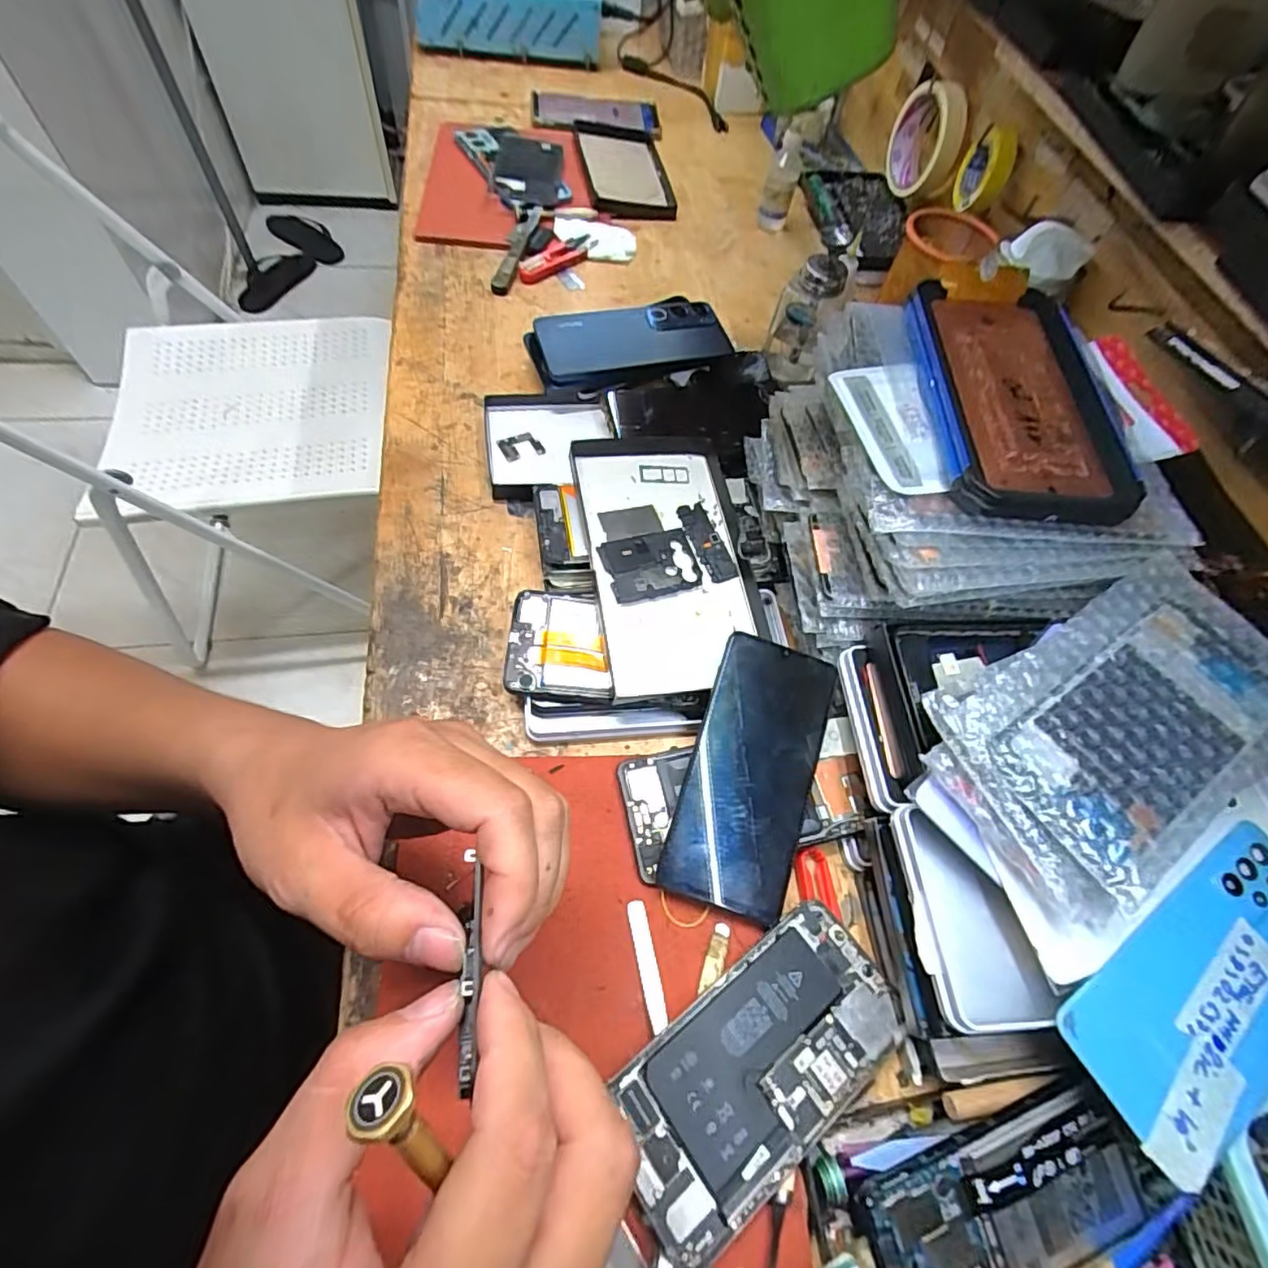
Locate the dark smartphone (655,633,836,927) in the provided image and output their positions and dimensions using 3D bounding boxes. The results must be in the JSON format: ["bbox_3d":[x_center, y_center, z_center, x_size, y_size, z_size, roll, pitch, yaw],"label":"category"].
[{"bbox_3d":[0.068,0.080,0.349,0.069,0.007,0.156,20,73,0],"label":"dark smartphone"}]

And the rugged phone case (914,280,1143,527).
[{"bbox_3d":[0.216,-0.133,0.339,0.092,0.024,0.161,-1,63,1],"label":"rugged phone case"}]

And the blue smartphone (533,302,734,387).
[{"bbox_3d":[0.000,-0.256,0.521,0.164,0.016,0.076,-12,73,-10],"label":"blue smartphone"}]

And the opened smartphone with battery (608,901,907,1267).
[{"bbox_3d":[0.063,0.210,0.294,0.153,0.004,0.074,-30,65,-23],"label":"opened smartphone with battery"}]

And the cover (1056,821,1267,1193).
[{"bbox_3d":[0.264,0.160,0.268,0.155,0.006,0.074,-30,72,-16],"label":"cover"}]

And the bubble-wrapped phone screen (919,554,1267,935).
[{"bbox_3d":[0.238,0.044,0.282,0.177,0.027,0.116,-25,68,-19],"label":"bubble-wrapped phone screen"}]

